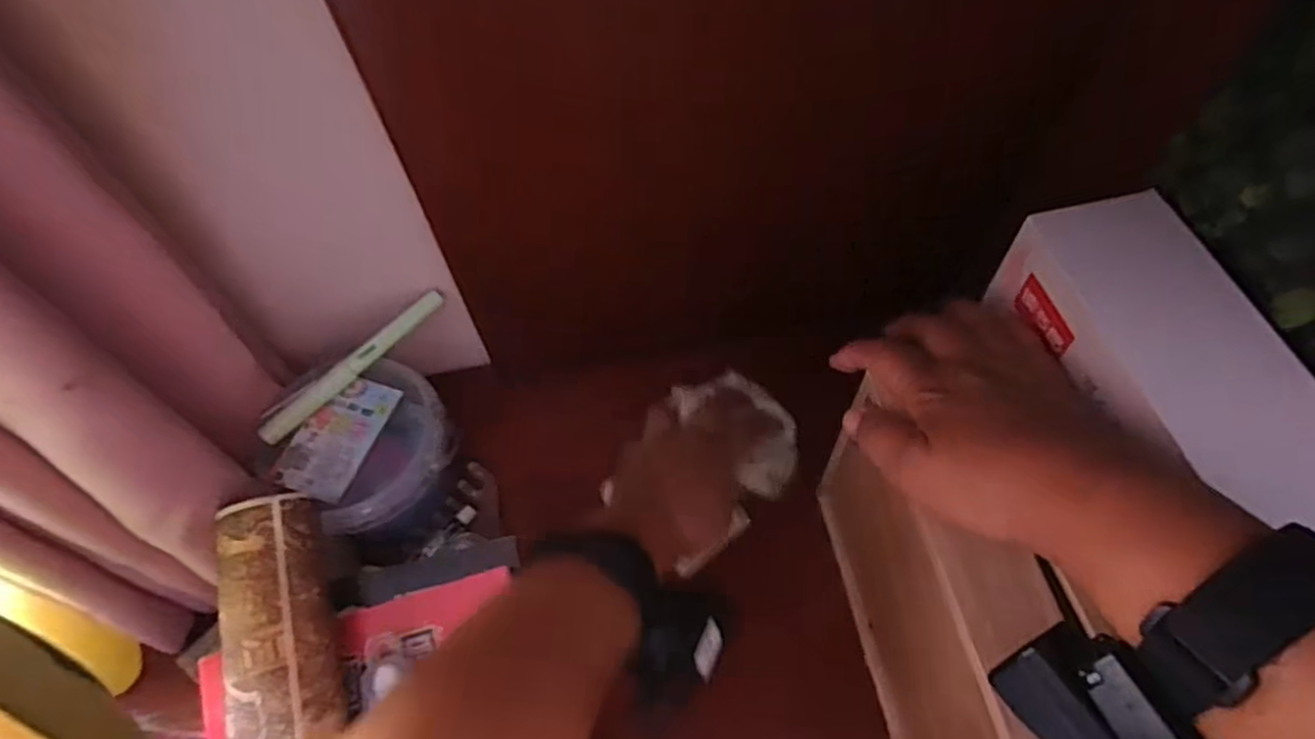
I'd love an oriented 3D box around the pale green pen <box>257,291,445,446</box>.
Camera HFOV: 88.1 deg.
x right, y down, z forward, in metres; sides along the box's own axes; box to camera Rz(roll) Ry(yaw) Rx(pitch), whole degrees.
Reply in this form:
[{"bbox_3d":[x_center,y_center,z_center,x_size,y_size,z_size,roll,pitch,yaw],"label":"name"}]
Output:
[{"bbox_3d":[-0.195,-0.004,0.440,0.012,0.016,0.138,38,67,21],"label":"pale green pen"}]

